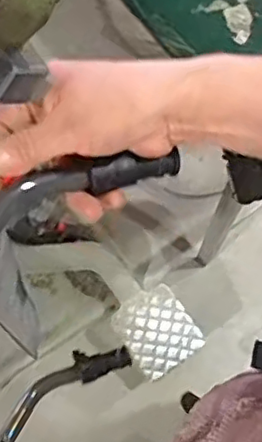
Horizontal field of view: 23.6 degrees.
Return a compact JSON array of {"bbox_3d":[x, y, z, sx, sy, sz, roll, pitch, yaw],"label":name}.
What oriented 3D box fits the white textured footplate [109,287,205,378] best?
[{"bbox_3d":[0.053,0.216,1.242,0.136,0.035,0.150,-34,76,-9],"label":"white textured footplate"}]

